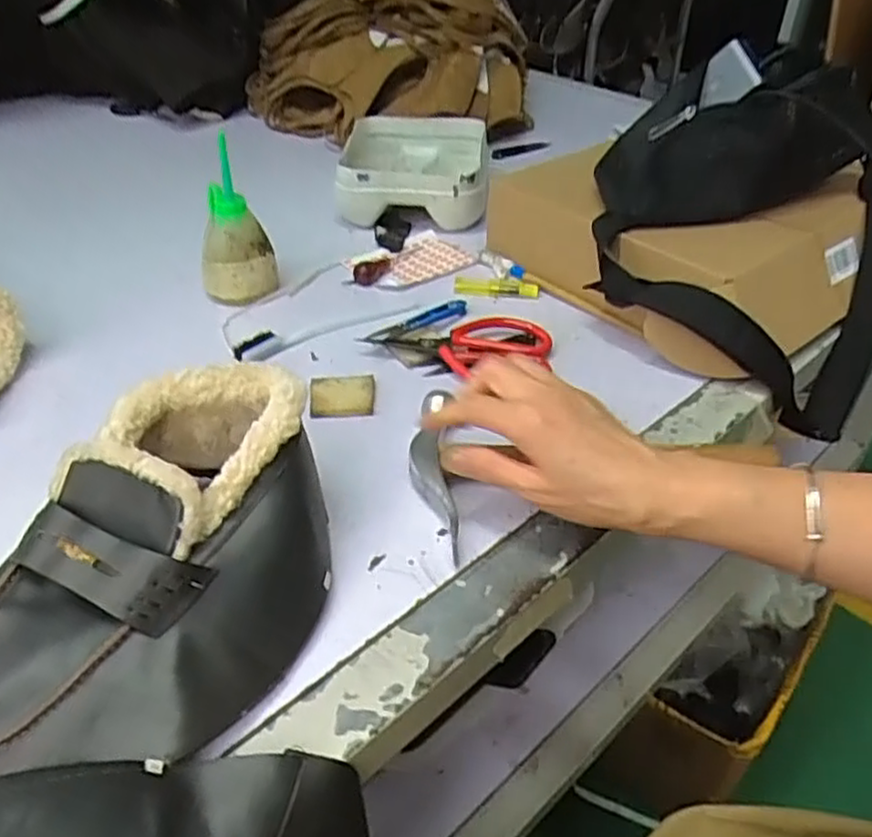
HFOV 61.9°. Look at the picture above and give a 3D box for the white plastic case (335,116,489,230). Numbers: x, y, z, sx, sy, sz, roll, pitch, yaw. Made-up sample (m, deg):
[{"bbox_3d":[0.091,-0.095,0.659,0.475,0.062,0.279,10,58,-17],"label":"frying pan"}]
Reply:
[{"bbox_3d":[-0.024,-0.274,0.819,0.159,0.071,0.182,1,38,2],"label":"white plastic case"}]

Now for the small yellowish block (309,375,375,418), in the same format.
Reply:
[{"bbox_3d":[-0.071,-0.016,0.554,0.047,0.010,0.046,-4,38,-5],"label":"small yellowish block"}]

